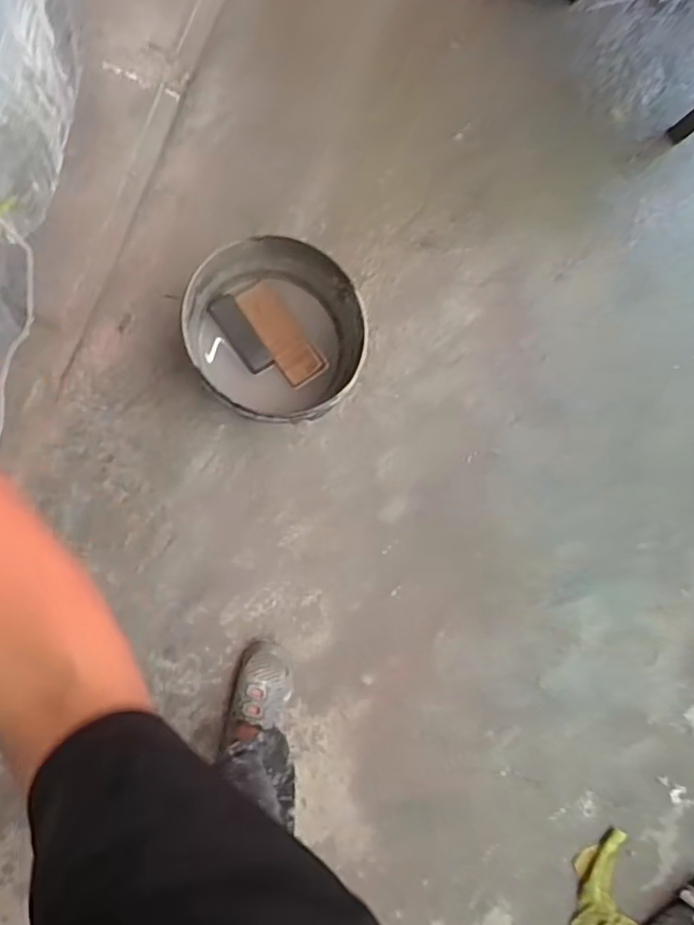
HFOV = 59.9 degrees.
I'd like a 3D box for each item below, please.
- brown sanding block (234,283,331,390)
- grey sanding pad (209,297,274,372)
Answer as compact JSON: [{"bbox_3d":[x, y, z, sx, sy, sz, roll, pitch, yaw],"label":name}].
[{"bbox_3d":[-0.136,-0.258,1.219,0.083,0.035,0.216,-37,93,-7],"label":"brown sanding block"},{"bbox_3d":[-0.208,-0.251,1.186,0.056,0.031,0.158,-35,93,-7],"label":"grey sanding pad"}]

